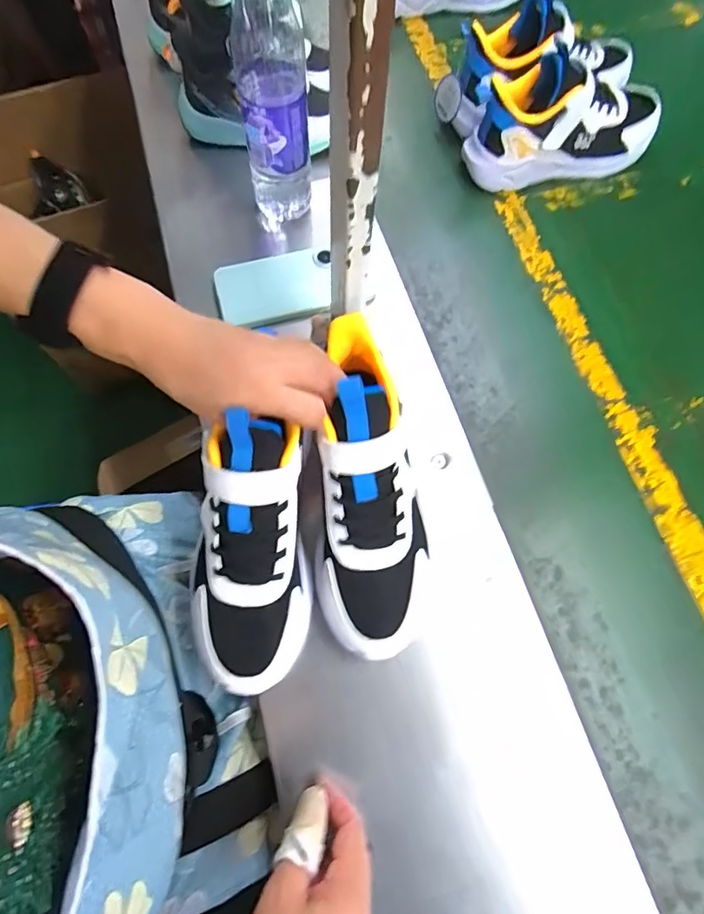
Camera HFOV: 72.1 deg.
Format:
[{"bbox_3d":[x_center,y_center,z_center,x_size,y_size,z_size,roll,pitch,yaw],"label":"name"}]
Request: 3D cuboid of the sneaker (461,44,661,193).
[{"bbox_3d":[0.248,-0.393,0.568,0.231,0.113,0.104,-8,69,-6],"label":"sneaker"}]

